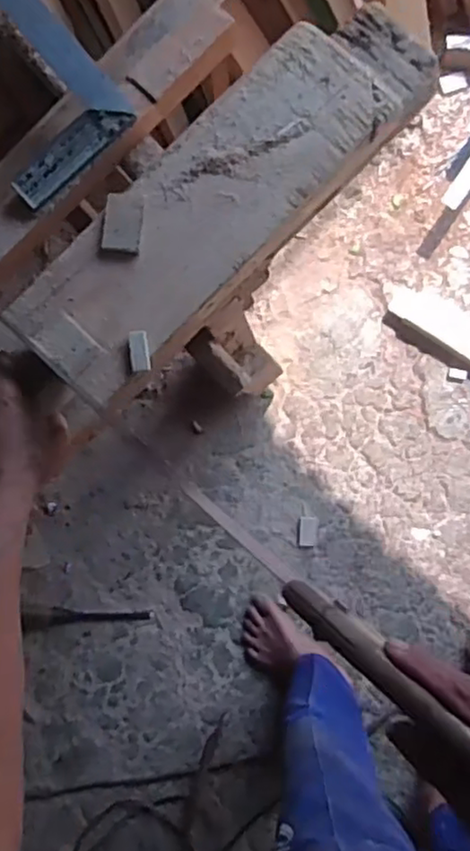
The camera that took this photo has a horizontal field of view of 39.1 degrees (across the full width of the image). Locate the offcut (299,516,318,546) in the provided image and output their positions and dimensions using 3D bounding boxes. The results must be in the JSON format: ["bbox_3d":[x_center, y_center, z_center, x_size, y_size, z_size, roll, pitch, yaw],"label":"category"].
[{"bbox_3d":[0.143,0.206,1.285,0.037,0.004,0.056,2,82,5],"label":"offcut"}]

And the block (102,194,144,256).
[{"bbox_3d":[-0.109,-0.195,0.640,0.038,0.004,0.059,6,82,5],"label":"block"}]

